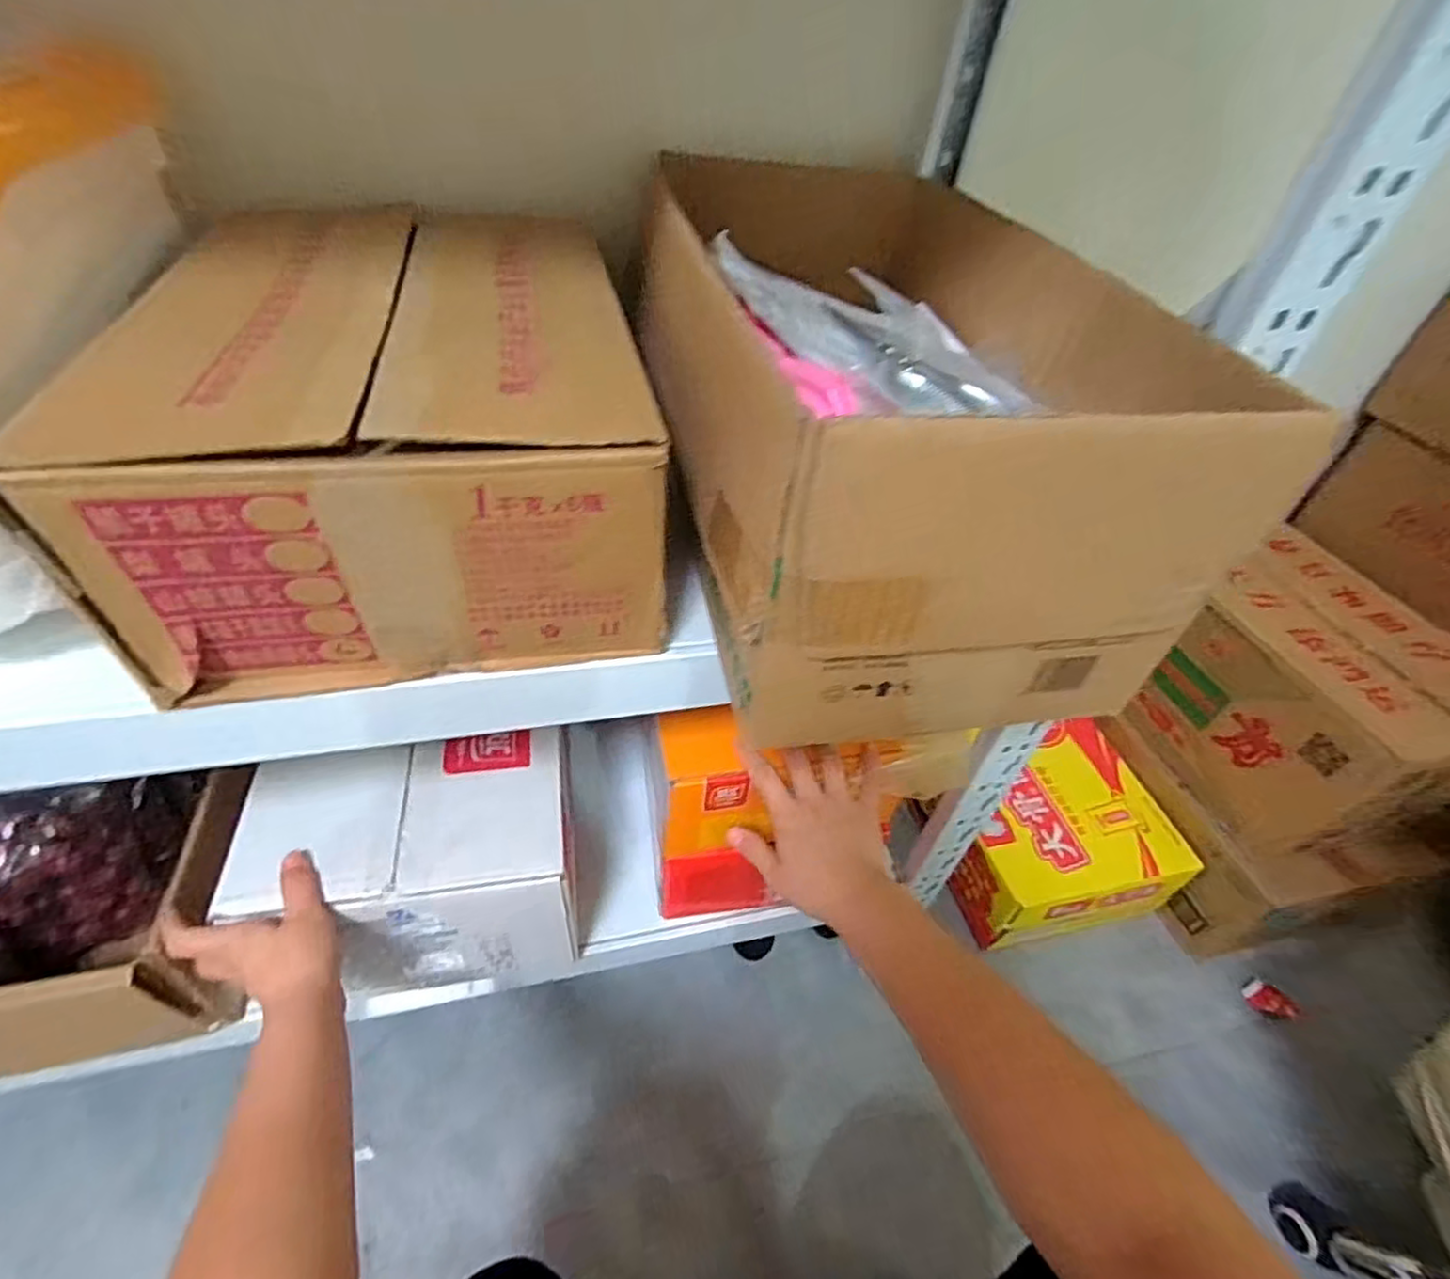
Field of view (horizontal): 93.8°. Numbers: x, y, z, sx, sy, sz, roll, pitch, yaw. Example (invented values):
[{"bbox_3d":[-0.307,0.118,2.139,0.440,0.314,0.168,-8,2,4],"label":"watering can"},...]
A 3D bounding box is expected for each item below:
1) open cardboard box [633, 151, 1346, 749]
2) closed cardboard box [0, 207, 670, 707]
[{"bbox_3d":[0.094,-0.186,0.497,0.252,0.179,0.511,-5,43,-11],"label":"open cardboard box"},{"bbox_3d":[-0.192,-0.134,0.429,0.251,0.150,0.320,-7,43,-13],"label":"closed cardboard box"}]

